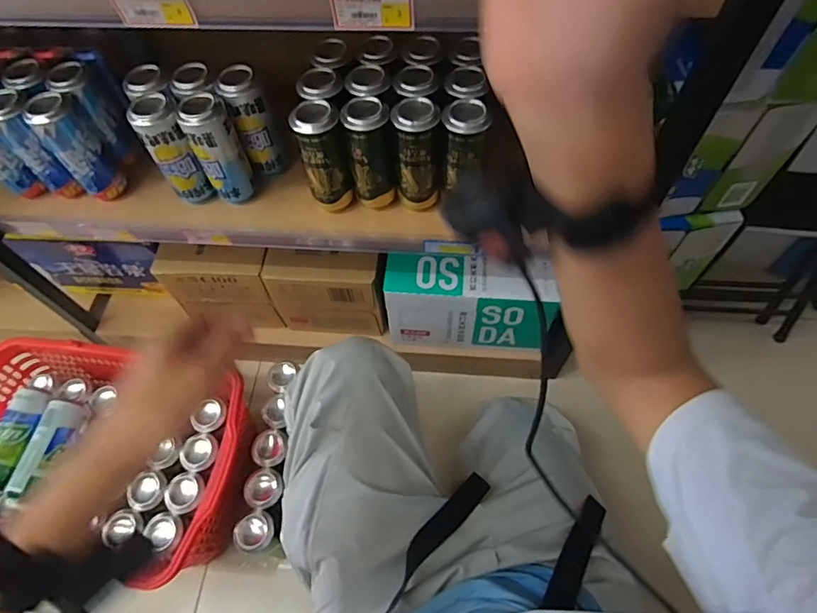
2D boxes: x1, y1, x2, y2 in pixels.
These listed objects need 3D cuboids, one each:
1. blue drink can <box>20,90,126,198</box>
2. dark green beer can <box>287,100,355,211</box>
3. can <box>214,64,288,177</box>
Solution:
[{"bbox_3d":[-0.485,-0.233,0.723,0.064,0.154,0.054,-37,65,-17],"label":"blue drink can"},{"bbox_3d":[-0.118,-0.203,0.691,0.064,0.164,0.053,-15,60,-6],"label":"dark green beer can"},{"bbox_3d":[-0.231,-0.272,0.730,0.054,0.150,0.056,-20,61,-8],"label":"can"}]

